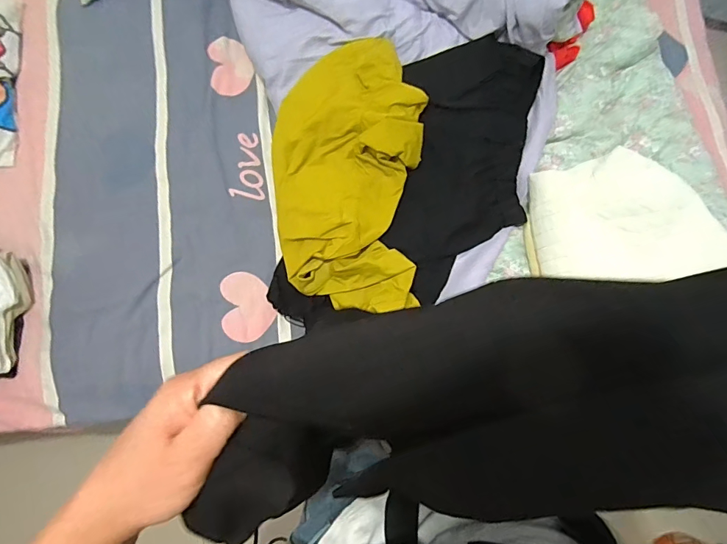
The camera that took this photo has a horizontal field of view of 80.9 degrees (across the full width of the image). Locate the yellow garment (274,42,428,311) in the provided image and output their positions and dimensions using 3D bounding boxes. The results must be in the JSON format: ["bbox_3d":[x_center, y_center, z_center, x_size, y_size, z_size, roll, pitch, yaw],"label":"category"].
[{"bbox_3d":[-0.038,-0.183,0.818,0.284,0.124,0.487,4,78,1],"label":"yellow garment"}]

